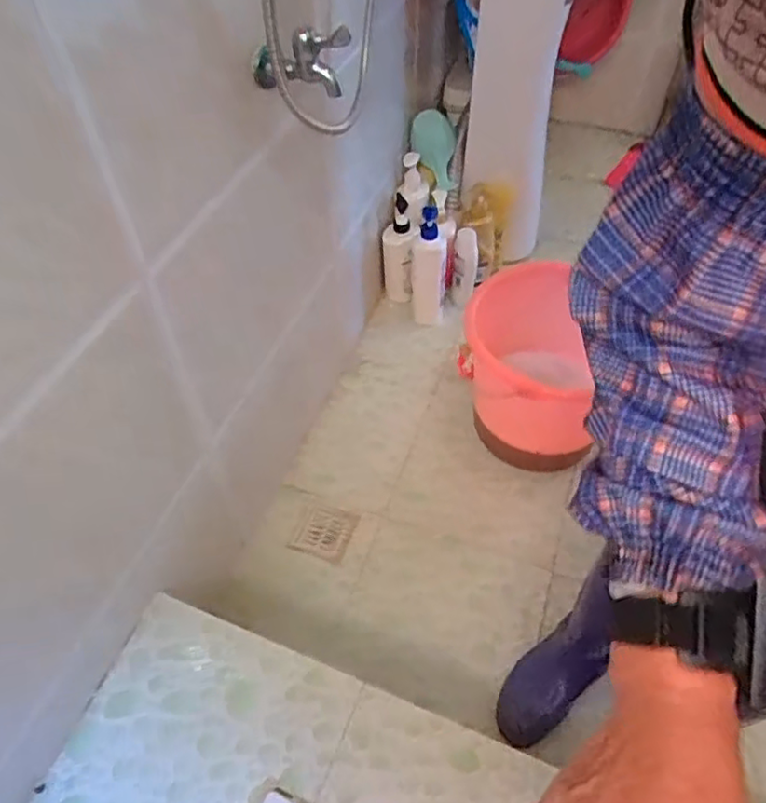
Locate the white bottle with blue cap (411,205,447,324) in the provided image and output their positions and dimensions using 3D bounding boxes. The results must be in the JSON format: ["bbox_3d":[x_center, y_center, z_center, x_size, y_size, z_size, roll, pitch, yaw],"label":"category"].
[{"bbox_3d":[0.086,-0.248,1.140,0.061,0.267,0.069,1,51,3],"label":"white bottle with blue cap"}]

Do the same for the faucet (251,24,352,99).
[{"bbox_3d":[-0.085,-0.341,0.620,0.101,0.058,0.047,19,54,17],"label":"faucet"}]

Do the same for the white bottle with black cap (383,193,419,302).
[{"bbox_3d":[0.032,-0.272,1.161,0.053,0.262,0.056,29,57,23],"label":"white bottle with black cap"}]

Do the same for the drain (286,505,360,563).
[{"bbox_3d":[-0.095,0.213,1.025,0.090,0.017,0.086,15,53,13],"label":"drain"}]

